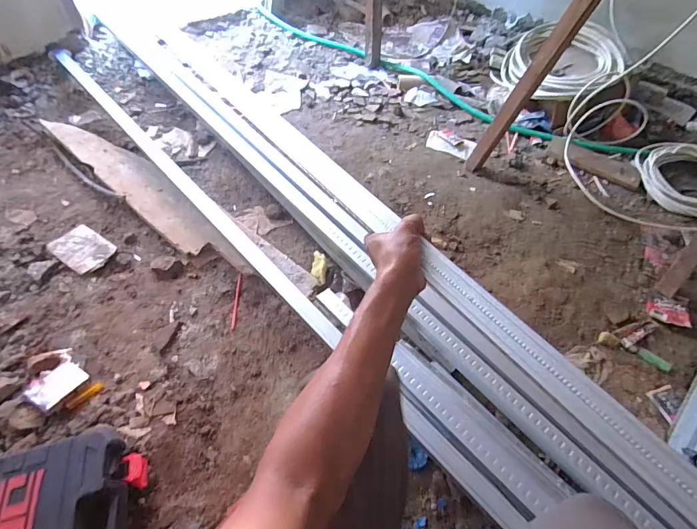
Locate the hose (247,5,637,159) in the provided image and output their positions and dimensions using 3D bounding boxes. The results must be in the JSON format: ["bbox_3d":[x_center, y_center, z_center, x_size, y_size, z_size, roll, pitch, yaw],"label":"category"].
[{"bbox_3d":[0.271,-0.778,1.590,1.698,0.069,0.172,35,58,21],"label":"hose"}]

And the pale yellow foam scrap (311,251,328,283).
[{"bbox_3d":[-0.072,0.010,0.967,0.038,0.035,0.087,0,53,-4],"label":"pale yellow foam scrap"}]

